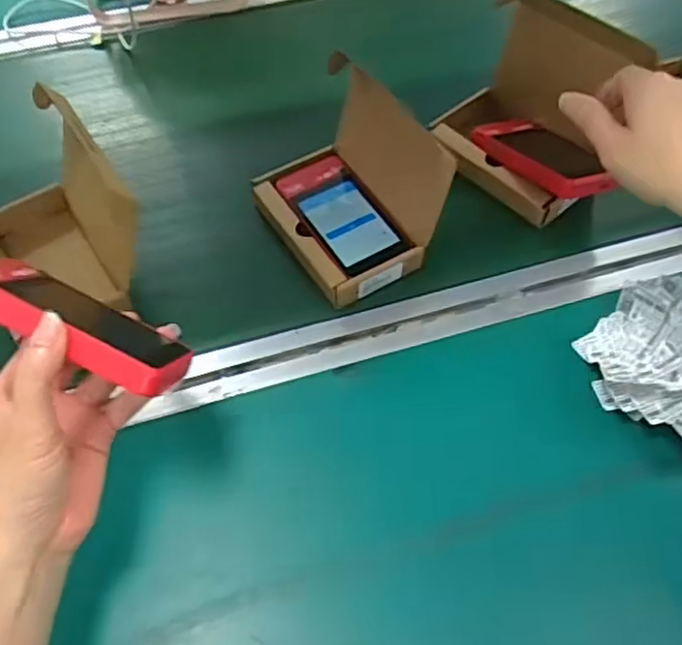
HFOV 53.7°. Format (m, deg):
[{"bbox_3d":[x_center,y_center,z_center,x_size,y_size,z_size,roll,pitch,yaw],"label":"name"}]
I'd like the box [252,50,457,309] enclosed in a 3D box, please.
[{"bbox_3d":[0.002,-0.106,0.519,0.120,0.112,0.143,-33,61,-16],"label":"box"}]

